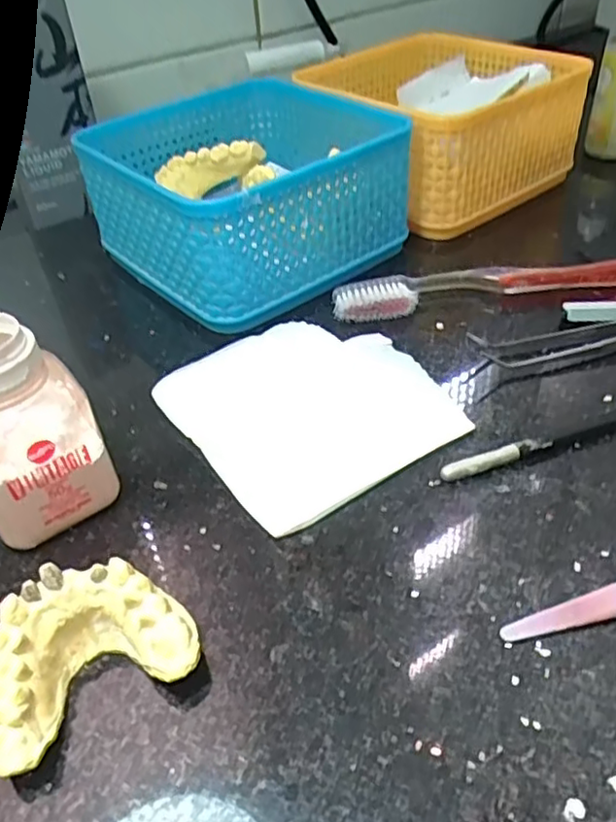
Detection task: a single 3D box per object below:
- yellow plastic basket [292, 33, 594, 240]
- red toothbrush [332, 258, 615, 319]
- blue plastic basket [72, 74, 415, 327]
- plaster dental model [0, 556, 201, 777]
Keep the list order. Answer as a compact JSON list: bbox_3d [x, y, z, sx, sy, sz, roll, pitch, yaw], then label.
[{"bbox_3d":[0.076,-0.171,0.395,0.132,0.066,0.133,-28,47,-25],"label":"yellow plastic basket"},{"bbox_3d":[0.105,-0.062,0.306,0.187,0.015,0.016,-6,41,-3],"label":"red toothbrush"},{"bbox_3d":[-0.032,-0.112,0.338,0.126,0.065,0.126,-30,47,-27],"label":"blue plastic basket"},{"bbox_3d":[-0.059,0.063,0.173,0.053,0.026,0.037,-24,45,-22],"label":"plaster dental model"}]

